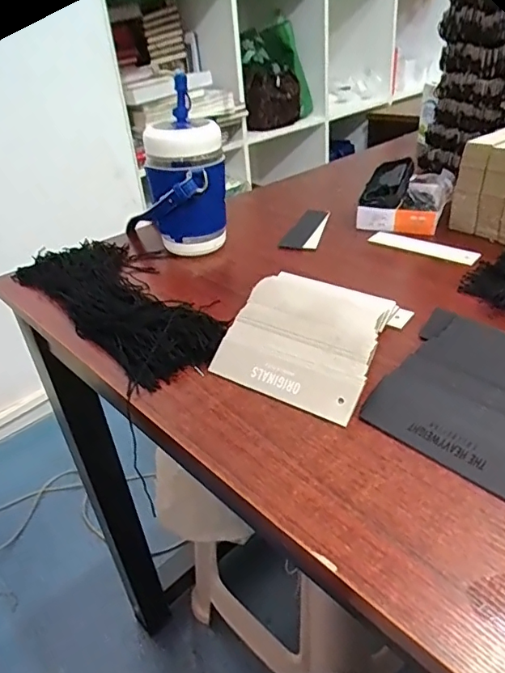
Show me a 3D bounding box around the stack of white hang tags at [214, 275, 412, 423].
[{"bbox_3d":[0.045,-0.003,0.433,0.131,0.030,0.158,13,36,25],"label":"stack of white hang tags"}]

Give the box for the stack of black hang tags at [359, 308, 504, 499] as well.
[{"bbox_3d":[0.164,0.038,0.359,0.132,0.032,0.139,-29,40,-33],"label":"stack of black hang tags"}]

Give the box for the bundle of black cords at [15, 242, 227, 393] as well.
[{"bbox_3d":[-0.141,-0.040,0.515,0.109,0.032,0.291,-24,37,-27],"label":"bundle of black cords"}]

